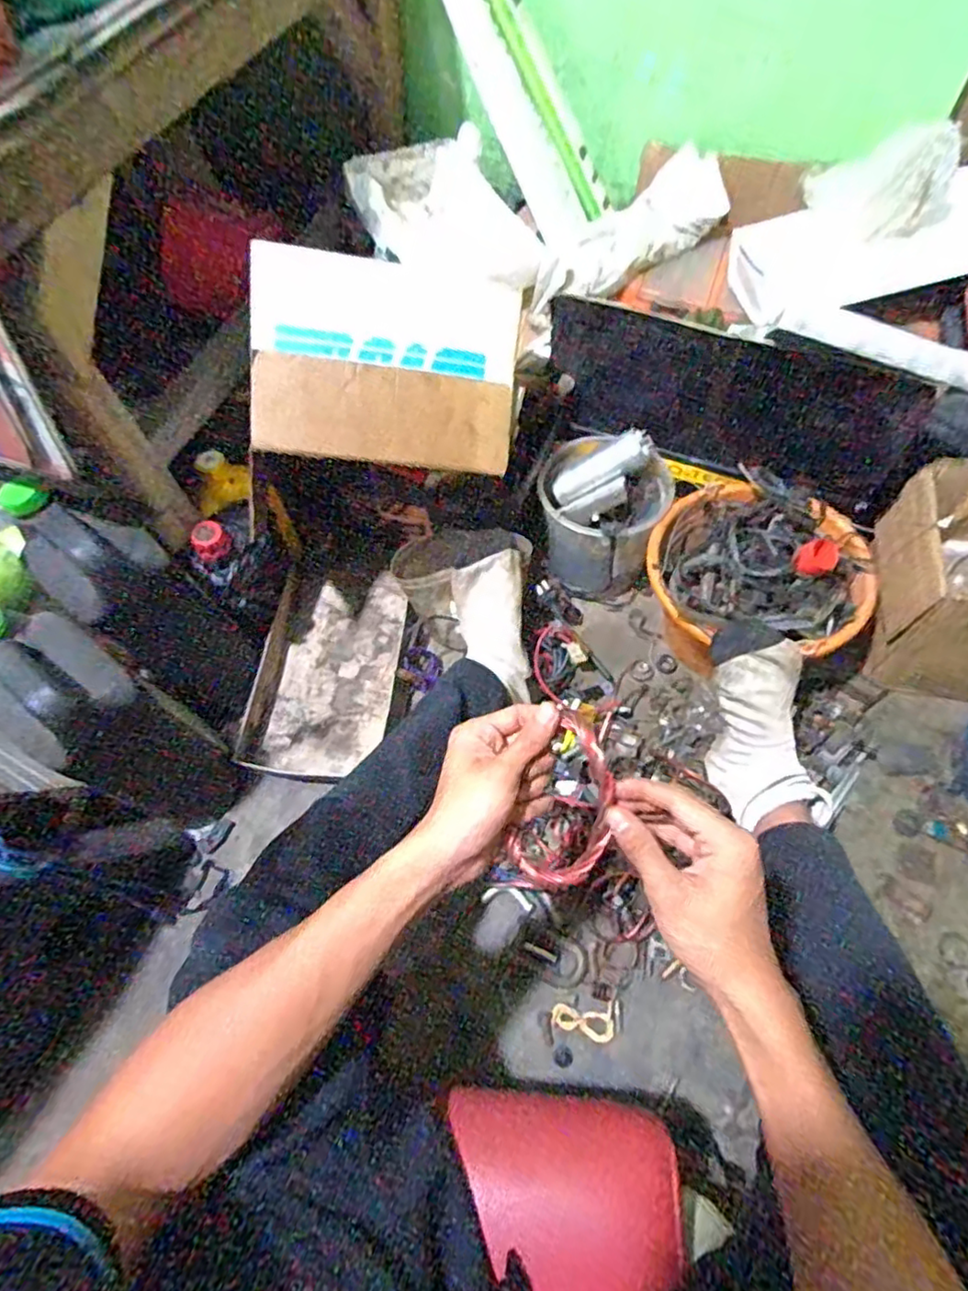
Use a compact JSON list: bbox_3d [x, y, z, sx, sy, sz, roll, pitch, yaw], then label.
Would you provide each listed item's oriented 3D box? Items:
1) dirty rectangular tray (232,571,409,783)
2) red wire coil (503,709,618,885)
[{"bbox_3d":[-0.211,0.027,0.856,0.172,0.068,0.306,10,63,9],"label":"dirty rectangular tray"},{"bbox_3d":[0.057,0.106,0.413,0.058,0.031,0.110,17,97,13],"label":"red wire coil"}]

